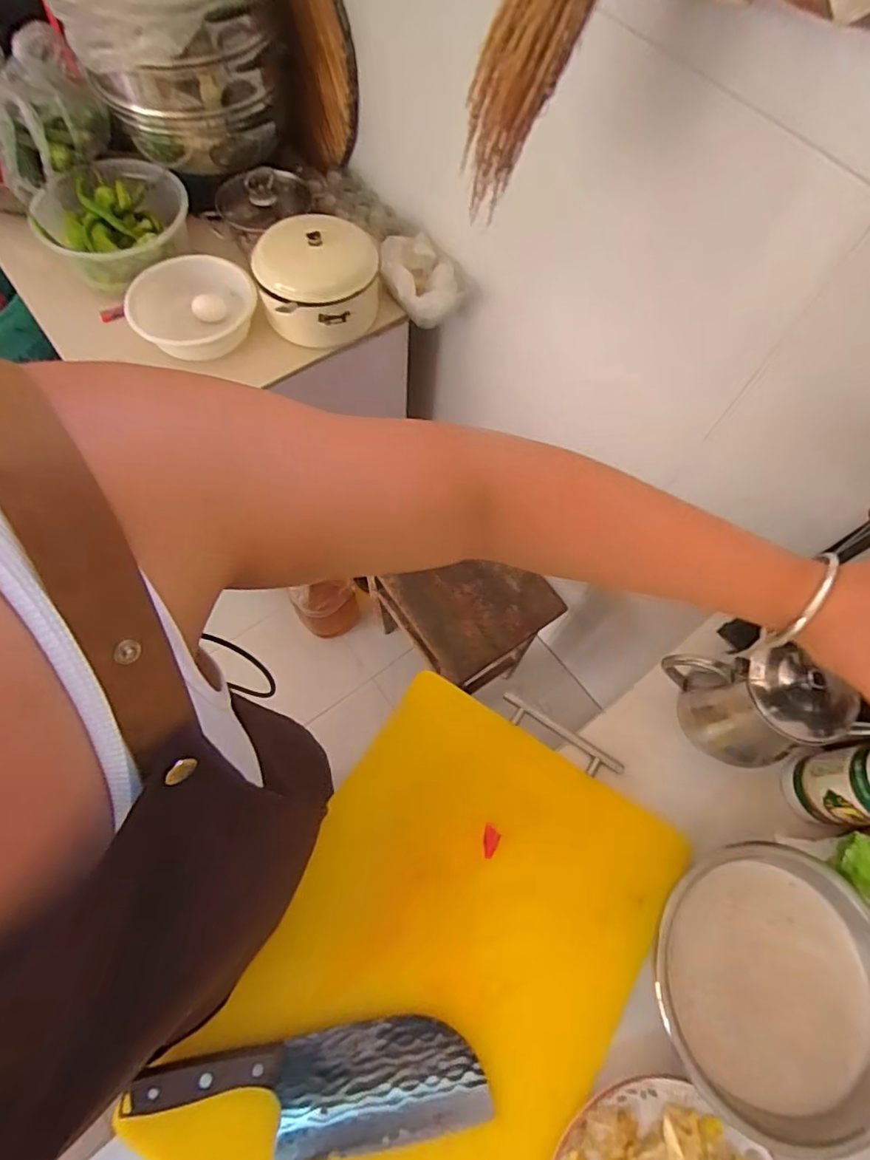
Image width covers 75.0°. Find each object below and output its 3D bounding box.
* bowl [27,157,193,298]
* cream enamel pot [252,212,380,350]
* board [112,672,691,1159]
[{"bbox_3d":[-0.521,-0.583,0.937,0.228,0.085,0.233,1,66,-3],"label":"bowl"},{"bbox_3d":[-0.184,-0.471,0.902,0.189,0.115,0.174,1,66,-3],"label":"cream enamel pot"},{"bbox_3d":[0.007,0.360,0.519,0.333,0.024,0.454,30,68,10],"label":"board"}]

